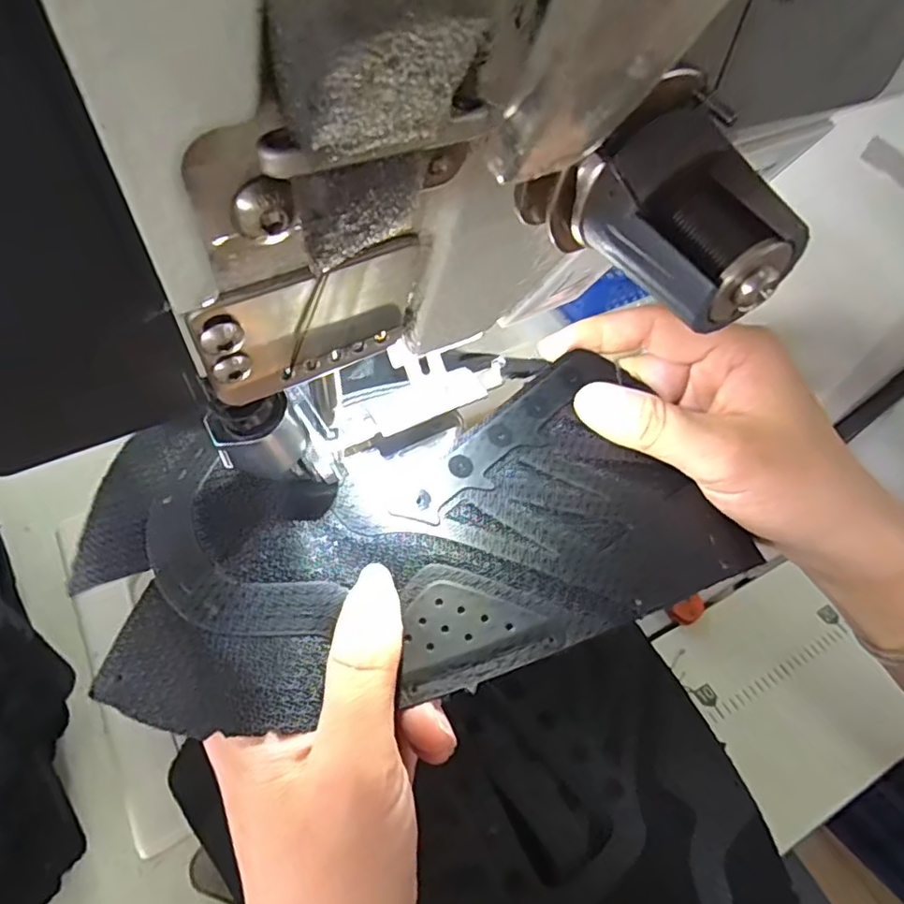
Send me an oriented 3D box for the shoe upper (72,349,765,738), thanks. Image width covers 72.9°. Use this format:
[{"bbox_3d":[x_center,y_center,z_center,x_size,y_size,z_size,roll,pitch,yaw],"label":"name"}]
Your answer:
[{"bbox_3d":[-0.012,0.025,0.203,0.214,0.029,0.105,-6,51,-7],"label":"shoe upper"}]

